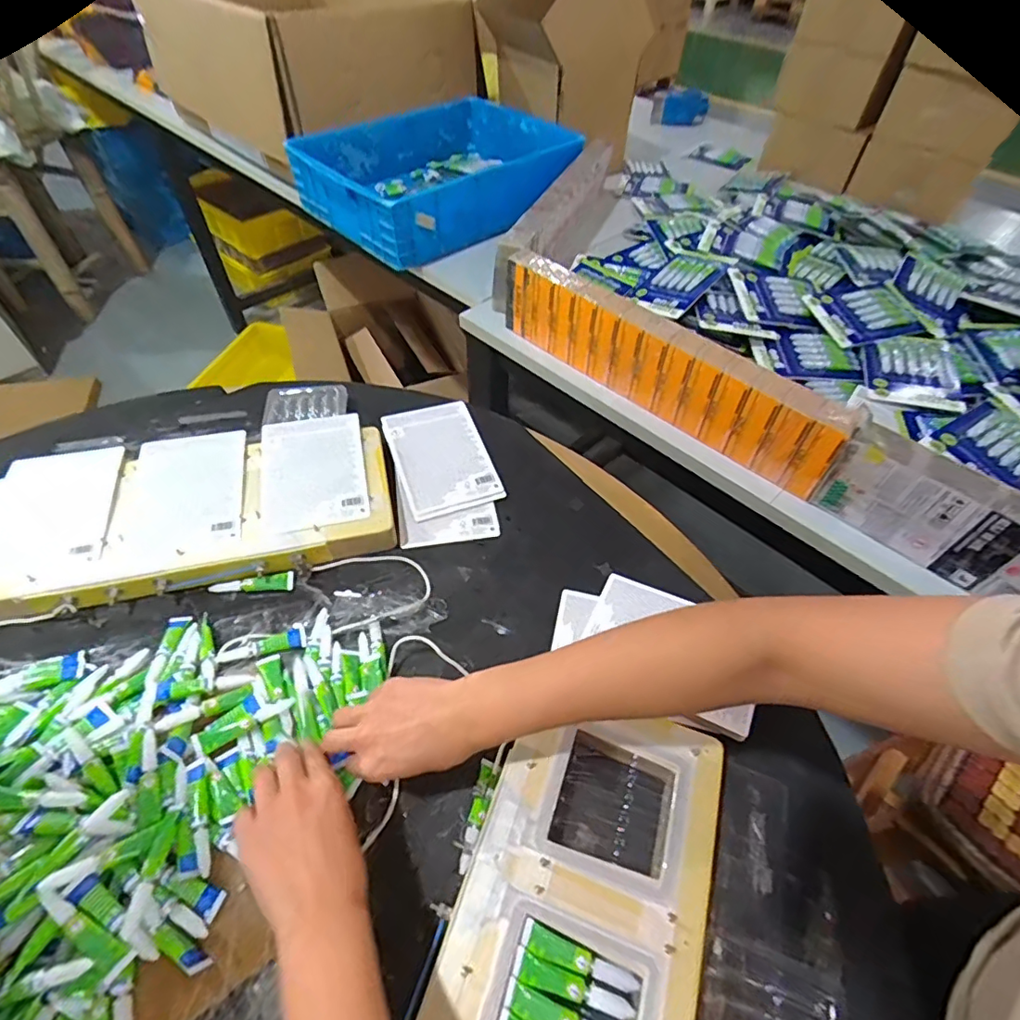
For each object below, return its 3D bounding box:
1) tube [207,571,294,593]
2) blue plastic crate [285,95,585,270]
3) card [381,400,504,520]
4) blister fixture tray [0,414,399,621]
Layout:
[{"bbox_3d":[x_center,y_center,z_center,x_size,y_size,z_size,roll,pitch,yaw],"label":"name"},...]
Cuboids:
[{"bbox_3d":[-0.272,0.079,0.568,0.084,0.008,0.016,-9,52,-9],"label":"tube"},{"bbox_3d":[-0.145,-0.700,1.112,0.506,0.129,0.385,-31,59,-24],"label":"blue plastic crate"},{"bbox_3d":[-0.091,-0.074,0.695,0.114,0.009,0.176,-17,58,-14],"label":"card"},{"bbox_3d":[-0.355,-0.003,0.601,0.428,0.032,0.198,-11,54,-12],"label":"blister fixture tray"}]

